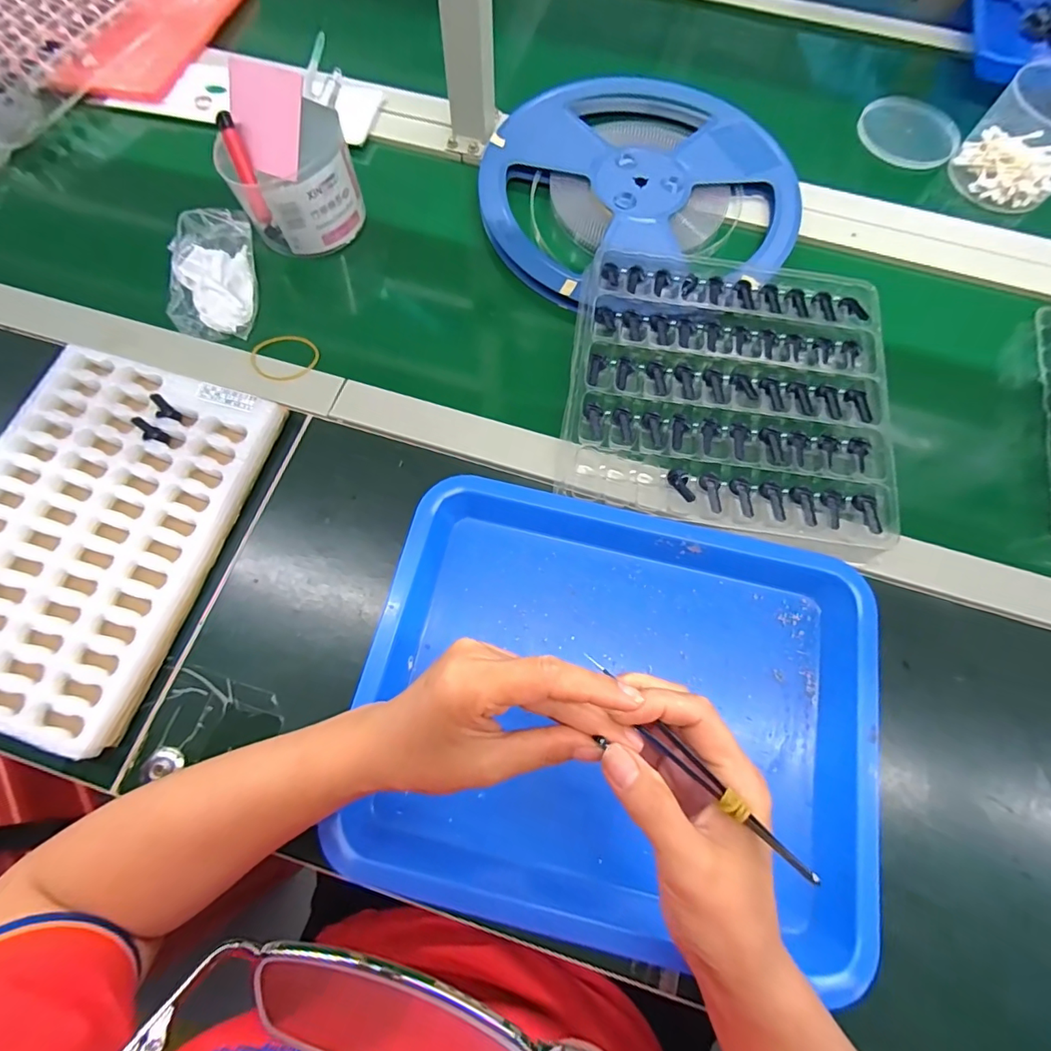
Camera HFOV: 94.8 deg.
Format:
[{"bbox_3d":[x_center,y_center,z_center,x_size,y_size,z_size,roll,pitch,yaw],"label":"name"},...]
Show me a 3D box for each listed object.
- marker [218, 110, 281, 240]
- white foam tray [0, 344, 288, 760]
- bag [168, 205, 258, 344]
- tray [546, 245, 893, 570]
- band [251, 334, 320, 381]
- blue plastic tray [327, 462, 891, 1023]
[{"bbox_3d":[-0.247,-0.309,0.432,0.013,0.093,0.016,-15,40,-5],"label":"marker"},{"bbox_3d":[-0.326,0.002,0.362,0.190,0.032,0.265,16,73,5],"label":"white foam tray"},{"bbox_3d":[-0.289,-0.232,0.443,0.071,0.034,0.120,-7,72,-3],"label":"bag"},{"bbox_3d":[0.166,-0.119,0.408,0.250,0.024,0.266,9,72,2],"label":"tray"},{"bbox_3d":[-0.215,-0.150,0.432,0.056,0.006,0.049,1,69,-7],"label":"band"},{"bbox_3d":[0.060,0.123,0.325,0.324,0.031,0.274,11,72,3],"label":"blue plastic tray"}]

